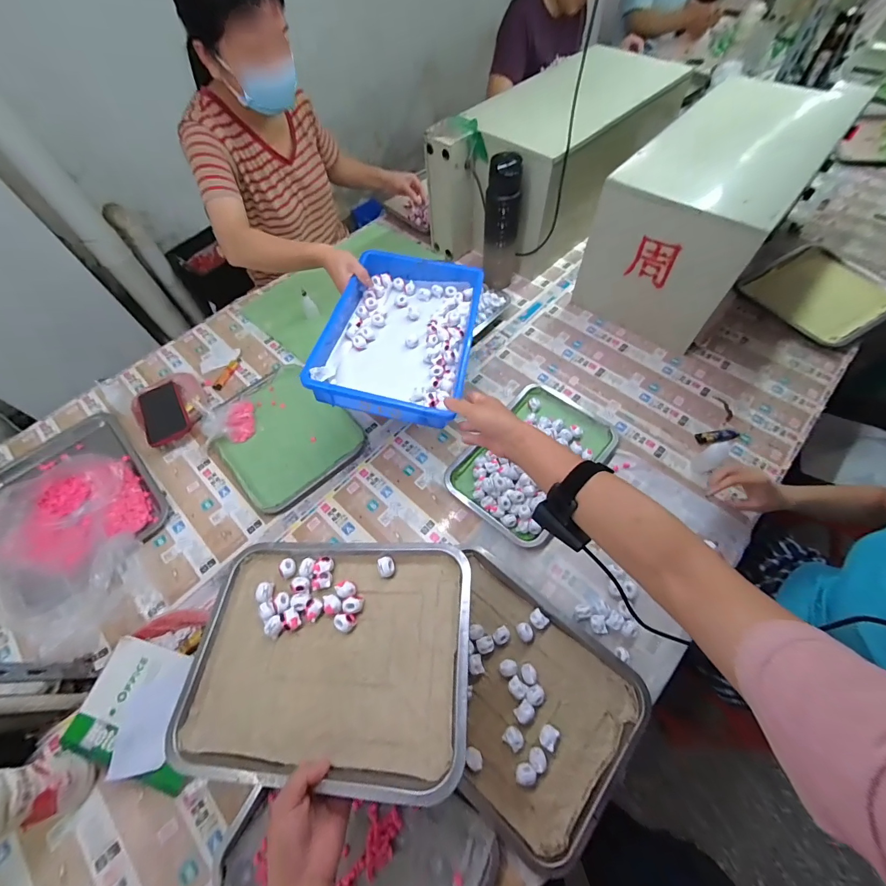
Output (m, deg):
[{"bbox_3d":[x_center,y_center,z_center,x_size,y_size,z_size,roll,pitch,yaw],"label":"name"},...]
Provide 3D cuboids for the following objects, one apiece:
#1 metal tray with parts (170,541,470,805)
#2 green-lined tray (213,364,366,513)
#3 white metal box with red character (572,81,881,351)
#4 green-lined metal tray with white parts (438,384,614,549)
[{"bbox_3d":[-0.143,0.252,0.469,0.350,0.026,0.255,-1,57,9],"label":"metal tray with parts"},{"bbox_3d":[-0.323,-0.022,0.770,0.235,0.025,0.275,-41,68,-19],"label":"green-lined tray"},{"bbox_3d":[0.575,-0.534,0.861,0.309,0.313,0.602,29,65,16],"label":"white metal box with red character"},{"bbox_3d":[0.171,0.023,0.720,0.204,0.033,0.314,39,68,20],"label":"green-lined metal tray with white parts"}]

